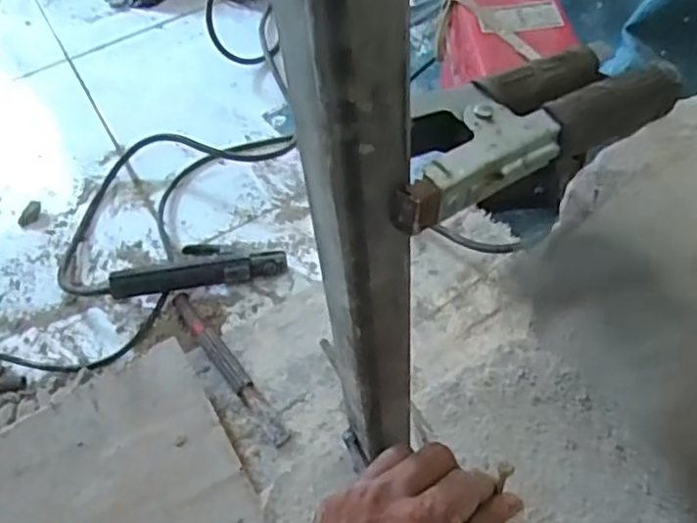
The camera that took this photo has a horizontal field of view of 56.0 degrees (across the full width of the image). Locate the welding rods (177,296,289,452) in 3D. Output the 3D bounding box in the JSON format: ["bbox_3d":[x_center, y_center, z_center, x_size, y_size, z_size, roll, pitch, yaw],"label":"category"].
[{"bbox_3d":[-0.128,0.110,0.692,0.020,0.022,0.214,-34,57,-19],"label":"welding rods"}]

